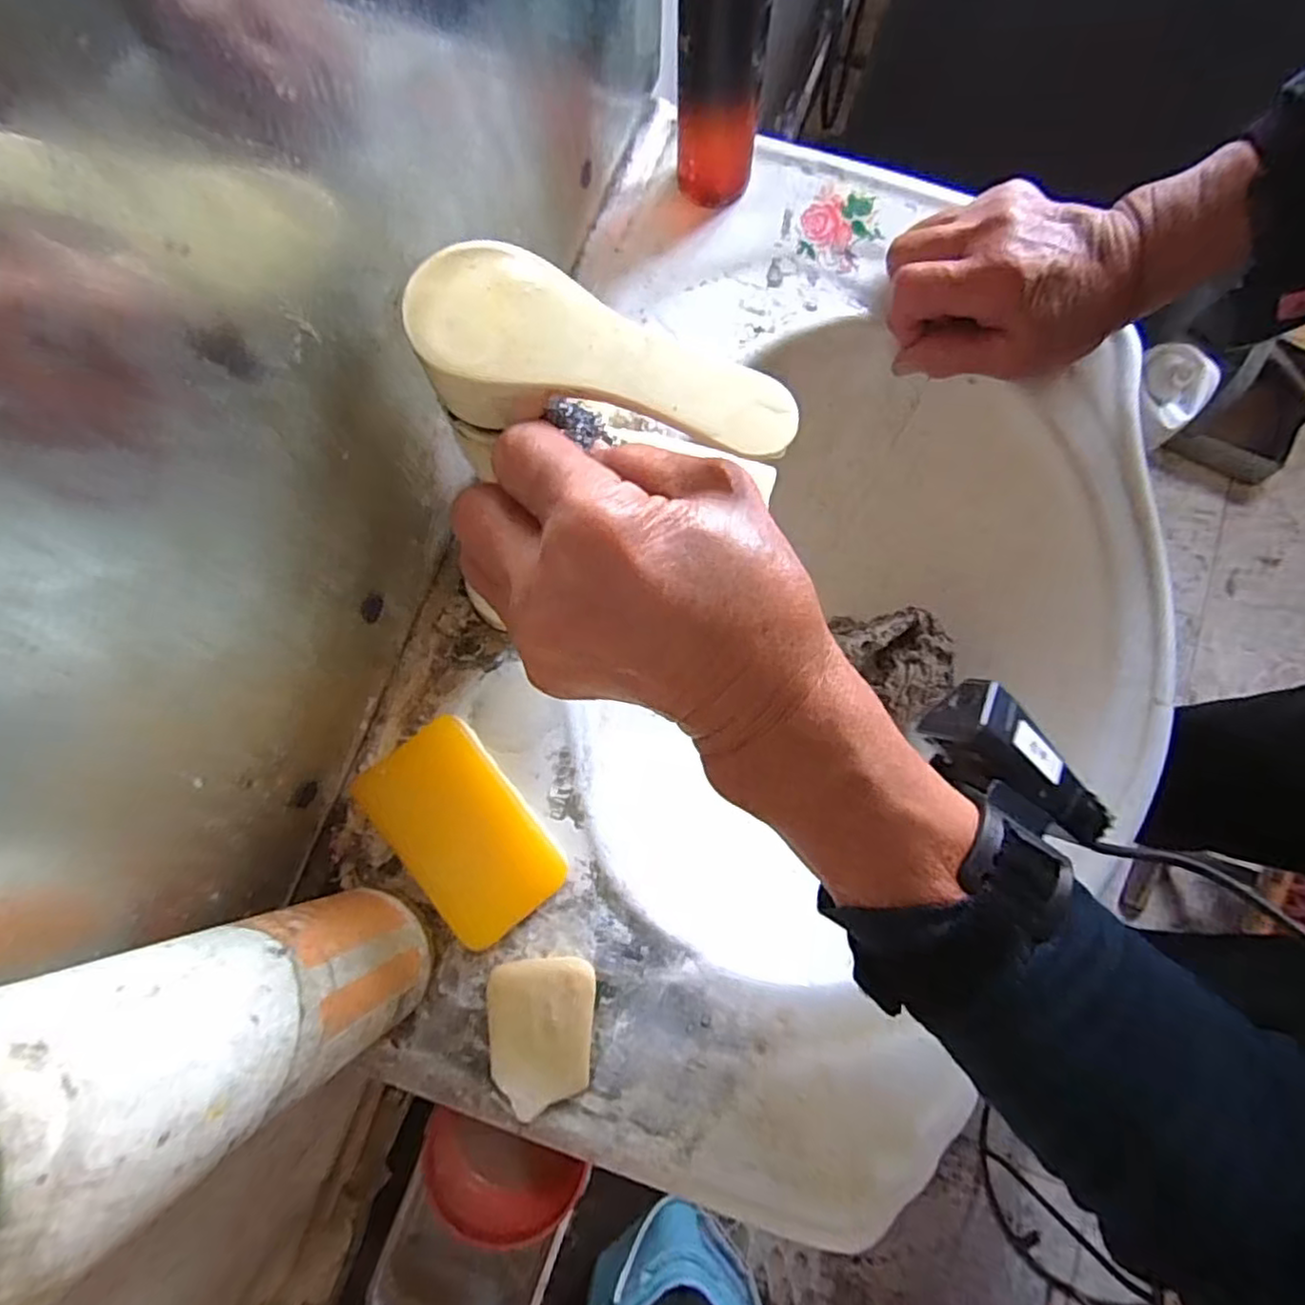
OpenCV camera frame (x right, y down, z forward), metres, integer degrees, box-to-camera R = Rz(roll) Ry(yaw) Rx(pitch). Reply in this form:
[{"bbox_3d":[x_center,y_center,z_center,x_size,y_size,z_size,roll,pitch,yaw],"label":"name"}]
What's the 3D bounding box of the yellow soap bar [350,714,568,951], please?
[{"bbox_3d":[-0.091,0.085,0.325,0.060,0.022,0.099,-39,81,-9],"label":"yellow soap bar"}]

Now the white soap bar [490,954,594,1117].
[{"bbox_3d":[-0.051,0.177,0.309,0.048,0.020,0.064,-3,77,-2],"label":"white soap bar"}]

